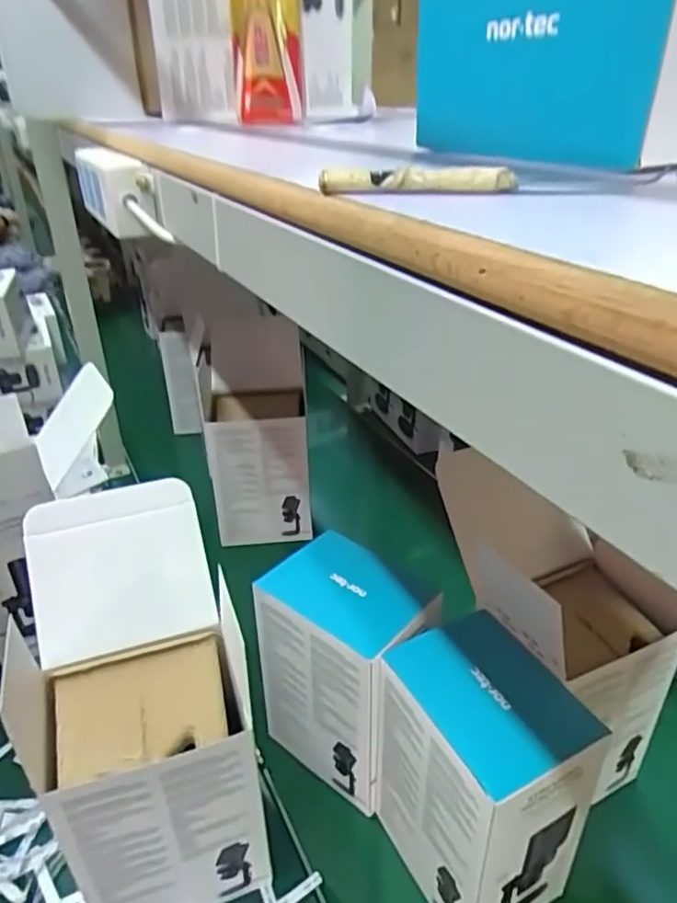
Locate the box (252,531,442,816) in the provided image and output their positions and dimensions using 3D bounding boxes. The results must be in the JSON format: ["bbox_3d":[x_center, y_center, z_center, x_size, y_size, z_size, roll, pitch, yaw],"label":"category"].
[{"bbox_3d":[0.008,0.227,0.654,0.161,0.225,0.107,21,37,35],"label":"box"}]

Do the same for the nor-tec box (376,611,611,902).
[{"bbox_3d":[0.120,0.285,0.549,0.119,0.218,0.147,-16,32,-21],"label":"nor-tec box"}]

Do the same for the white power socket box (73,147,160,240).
[{"bbox_3d":[-0.182,-0.209,0.500,0.031,0.052,0.165,-17,34,-23],"label":"white power socket box"}]

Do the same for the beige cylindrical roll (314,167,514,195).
[{"bbox_3d":[0.027,-0.093,0.215,0.066,0.008,0.007,0,31,5],"label":"beige cylindrical roll"}]

